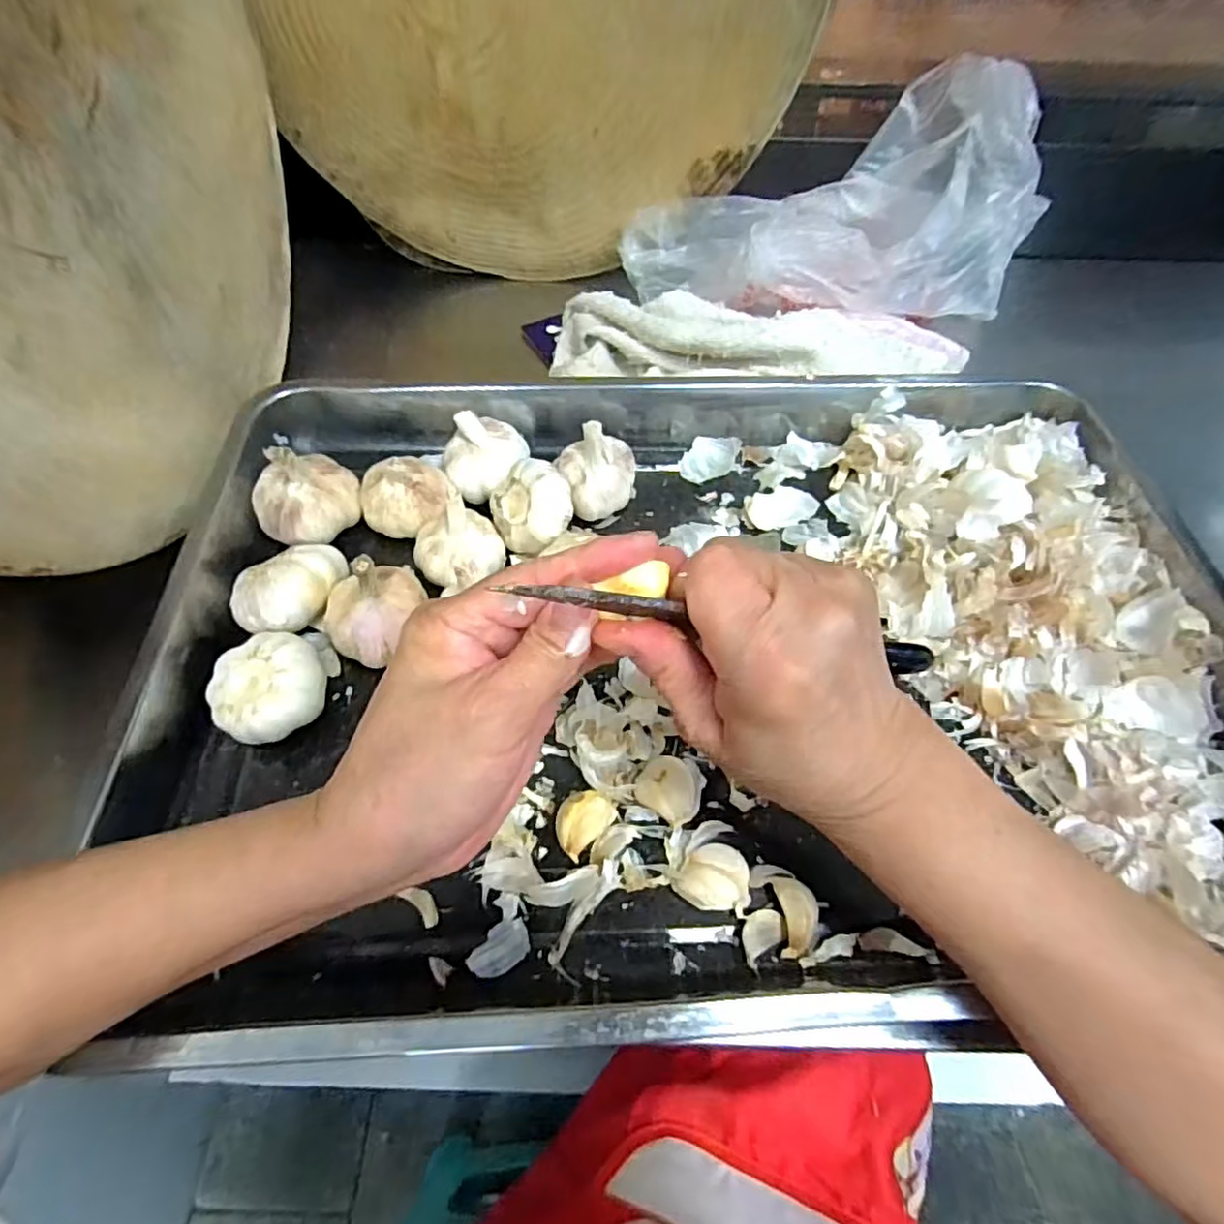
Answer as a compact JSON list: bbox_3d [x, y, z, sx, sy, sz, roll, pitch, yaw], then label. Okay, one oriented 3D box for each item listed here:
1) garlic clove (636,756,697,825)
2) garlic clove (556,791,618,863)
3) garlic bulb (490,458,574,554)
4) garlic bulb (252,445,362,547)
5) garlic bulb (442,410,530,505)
[{"bbox_3d":[0.029,0.091,0.328,0.033,0.017,0.025,30,59,18],"label":"garlic clove"},{"bbox_3d":[-0.014,0.104,0.320,0.020,0.018,0.034,35,61,21],"label":"garlic clove"},{"bbox_3d":[-0.049,-0.067,0.403,0.047,0.037,0.048,1,54,-1],"label":"garlic bulb"},{"bbox_3d":[-0.191,-0.077,0.393,0.060,0.053,0.047,-30,61,-21],"label":"garlic bulb"},{"bbox_3d":[-0.084,-0.103,0.429,0.054,0.046,0.044,-8,55,-8],"label":"garlic bulb"}]

